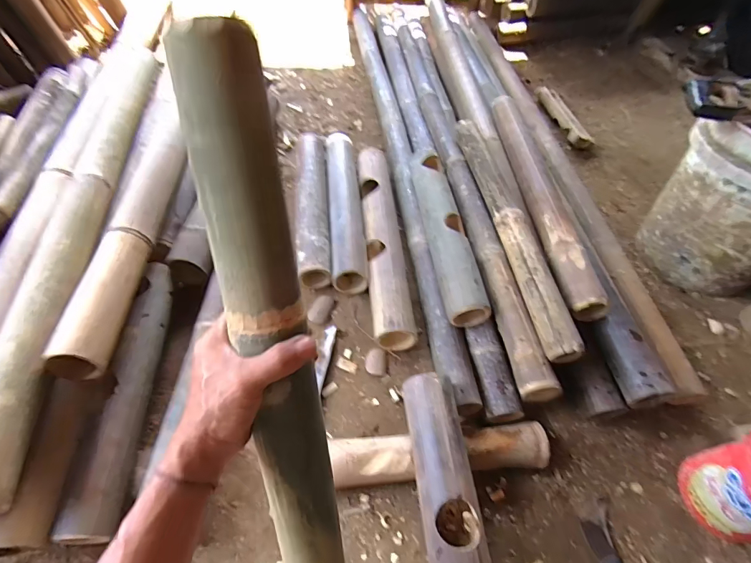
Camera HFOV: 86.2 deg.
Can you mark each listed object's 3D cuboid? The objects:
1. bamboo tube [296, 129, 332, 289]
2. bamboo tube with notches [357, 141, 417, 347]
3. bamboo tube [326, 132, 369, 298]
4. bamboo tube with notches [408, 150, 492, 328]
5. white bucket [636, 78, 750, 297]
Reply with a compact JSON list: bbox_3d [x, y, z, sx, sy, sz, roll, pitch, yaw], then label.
[{"bbox_3d":[-0.157,-0.202,1.012,0.083,0.072,0.502,-4,53,-7],"label":"bamboo tube"},{"bbox_3d":[0.017,-0.117,0.952,0.087,0.075,0.580,-2,53,-6],"label":"bamboo tube with notches"},{"bbox_3d":[-0.077,-0.202,1.016,0.086,0.081,0.514,-3,53,-6],"label":"bamboo tube"},{"bbox_3d":[0.151,-0.126,0.882,0.086,0.069,0.472,-3,53,-6],"label":"bamboo tube with notches"},{"bbox_3d":[0.780,-0.171,0.864,0.259,0.366,0.272,-25,59,-21],"label":"white bucket"}]

